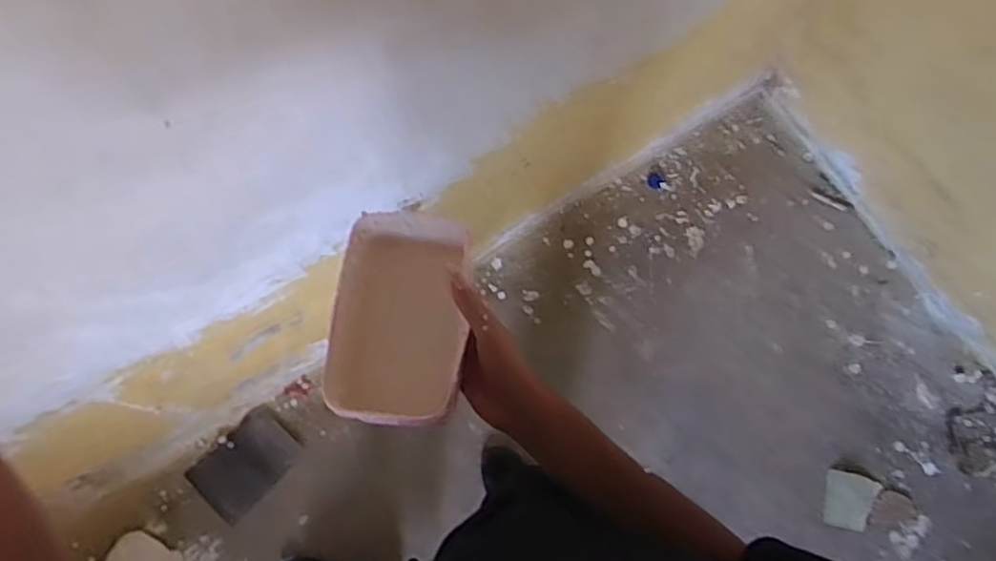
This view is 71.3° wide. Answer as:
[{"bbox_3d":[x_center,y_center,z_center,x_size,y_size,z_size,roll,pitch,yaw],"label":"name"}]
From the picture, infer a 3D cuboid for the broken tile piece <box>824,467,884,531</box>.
[{"bbox_3d":[0.788,0.492,1.542,0.113,0.017,0.122,16,74,3],"label":"broken tile piece"}]

